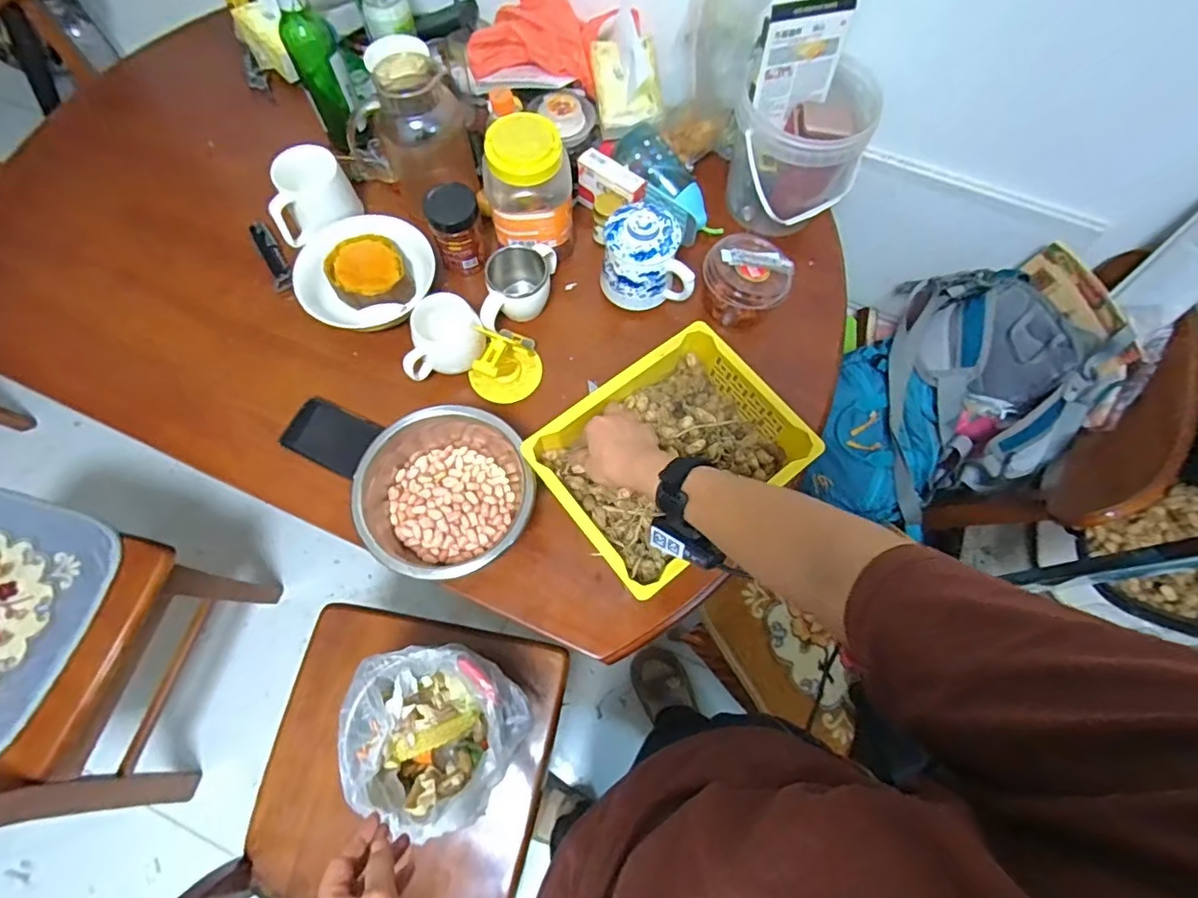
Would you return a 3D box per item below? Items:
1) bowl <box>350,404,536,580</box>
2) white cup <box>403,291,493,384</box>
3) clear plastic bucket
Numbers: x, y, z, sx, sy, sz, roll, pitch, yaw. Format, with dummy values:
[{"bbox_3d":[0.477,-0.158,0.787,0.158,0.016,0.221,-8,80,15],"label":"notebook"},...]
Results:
[{"bbox_3d":[-0.181,0.044,0.643,0.188,0.089,0.183,0,69,-1],"label":"bowl"},{"bbox_3d":[-0.208,-0.144,0.719,0.109,0.076,0.080,-21,71,-9],"label":"white cup"},{"bbox_3d":[0.280,-0.412,0.775,0.173,0.170,0.132,-31,73,-12],"label":"clear plastic bucket"}]

